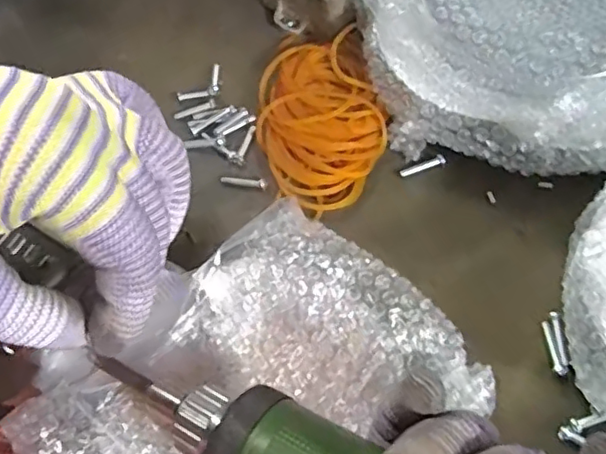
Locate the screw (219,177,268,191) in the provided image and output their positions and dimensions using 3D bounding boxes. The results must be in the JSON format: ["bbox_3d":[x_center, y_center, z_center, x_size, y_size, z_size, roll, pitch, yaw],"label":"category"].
[{"bbox_3d":[-0.029,-0.023,0.297,0.024,0.004,0.005,12,66,9],"label":"screw"}]

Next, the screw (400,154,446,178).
[{"bbox_3d":[0.060,-0.030,0.298,0.023,0.005,0.005,-21,65,-6],"label":"screw"}]

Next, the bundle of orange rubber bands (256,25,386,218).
[{"bbox_3d":[0.009,-0.056,0.305,0.061,0.019,0.100,-12,64,-2],"label":"bundle of orange rubber bands"}]

